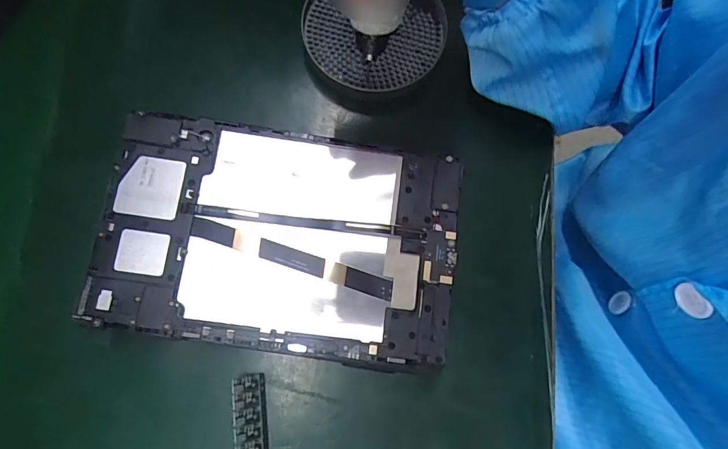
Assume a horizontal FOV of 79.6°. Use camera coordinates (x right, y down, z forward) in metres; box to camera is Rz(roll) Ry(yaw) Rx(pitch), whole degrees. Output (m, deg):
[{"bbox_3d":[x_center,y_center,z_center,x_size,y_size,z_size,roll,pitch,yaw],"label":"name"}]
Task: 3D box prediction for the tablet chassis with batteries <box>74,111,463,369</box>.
[{"bbox_3d":[-0.056,0.008,0.299,0.237,0.007,0.149,9,79,-3],"label":"tablet chassis with batteries"}]

